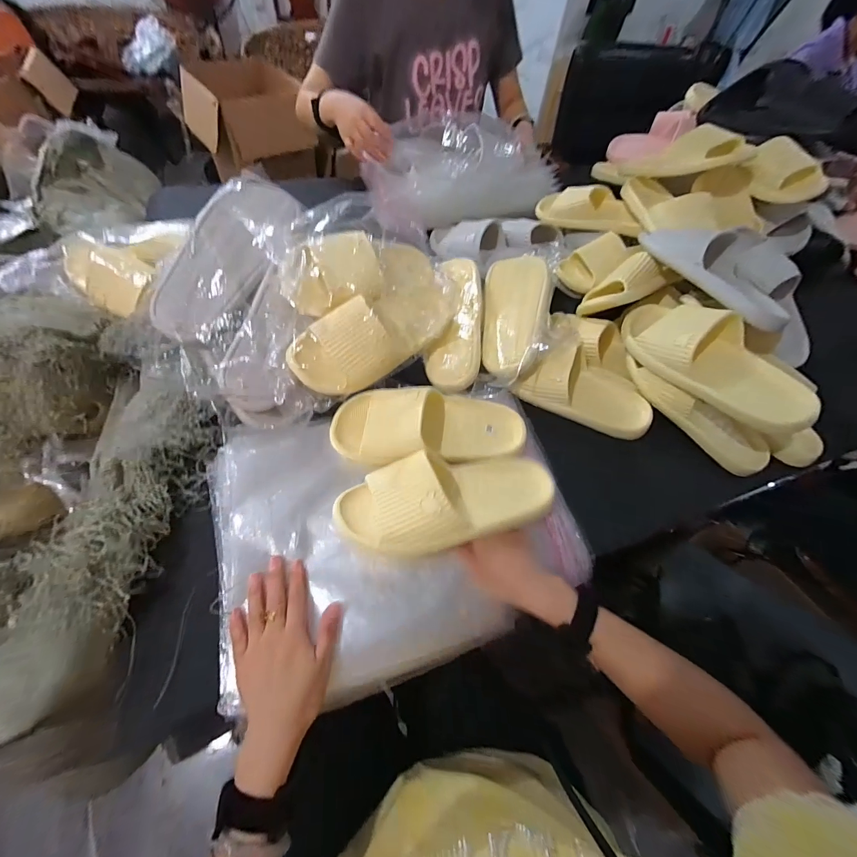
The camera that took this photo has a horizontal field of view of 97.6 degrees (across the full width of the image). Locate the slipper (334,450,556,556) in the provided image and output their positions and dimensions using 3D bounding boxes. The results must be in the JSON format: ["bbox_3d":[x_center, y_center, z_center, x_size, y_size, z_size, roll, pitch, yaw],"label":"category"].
[{"bbox_3d":[0.024,0.079,0.428,0.243,0.053,0.107,-6,59,-13],"label":"slipper"}]

